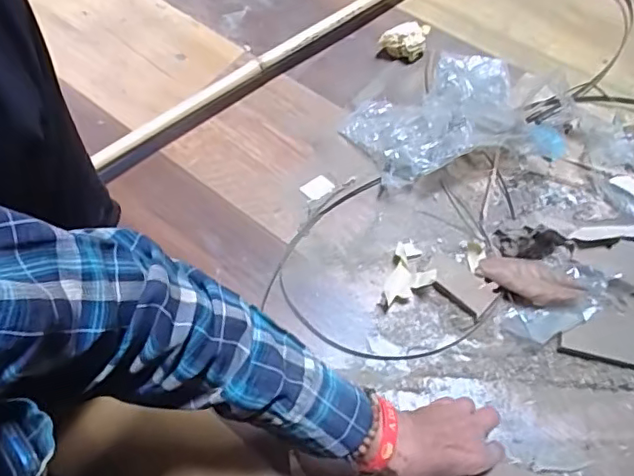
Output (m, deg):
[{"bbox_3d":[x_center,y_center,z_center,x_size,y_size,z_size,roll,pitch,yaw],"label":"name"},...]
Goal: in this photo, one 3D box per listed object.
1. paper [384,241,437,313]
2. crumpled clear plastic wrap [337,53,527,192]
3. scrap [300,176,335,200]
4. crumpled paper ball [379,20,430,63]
[{"bbox_3d":[0.107,0.036,0.630,0.048,0.047,0.081,14,67,11],"label":"paper"},{"bbox_3d":[0.162,-0.163,0.713,0.219,0.074,0.156,-36,67,-12],"label":"crumpled clear plastic wrap"},{"bbox_3d":[0.000,-0.063,0.708,0.036,0.004,0.027,-35,73,-11],"label":"scrap"},{"bbox_3d":[0.122,-0.278,0.791,0.063,0.042,0.042,8,66,9],"label":"crumpled paper ball"}]

